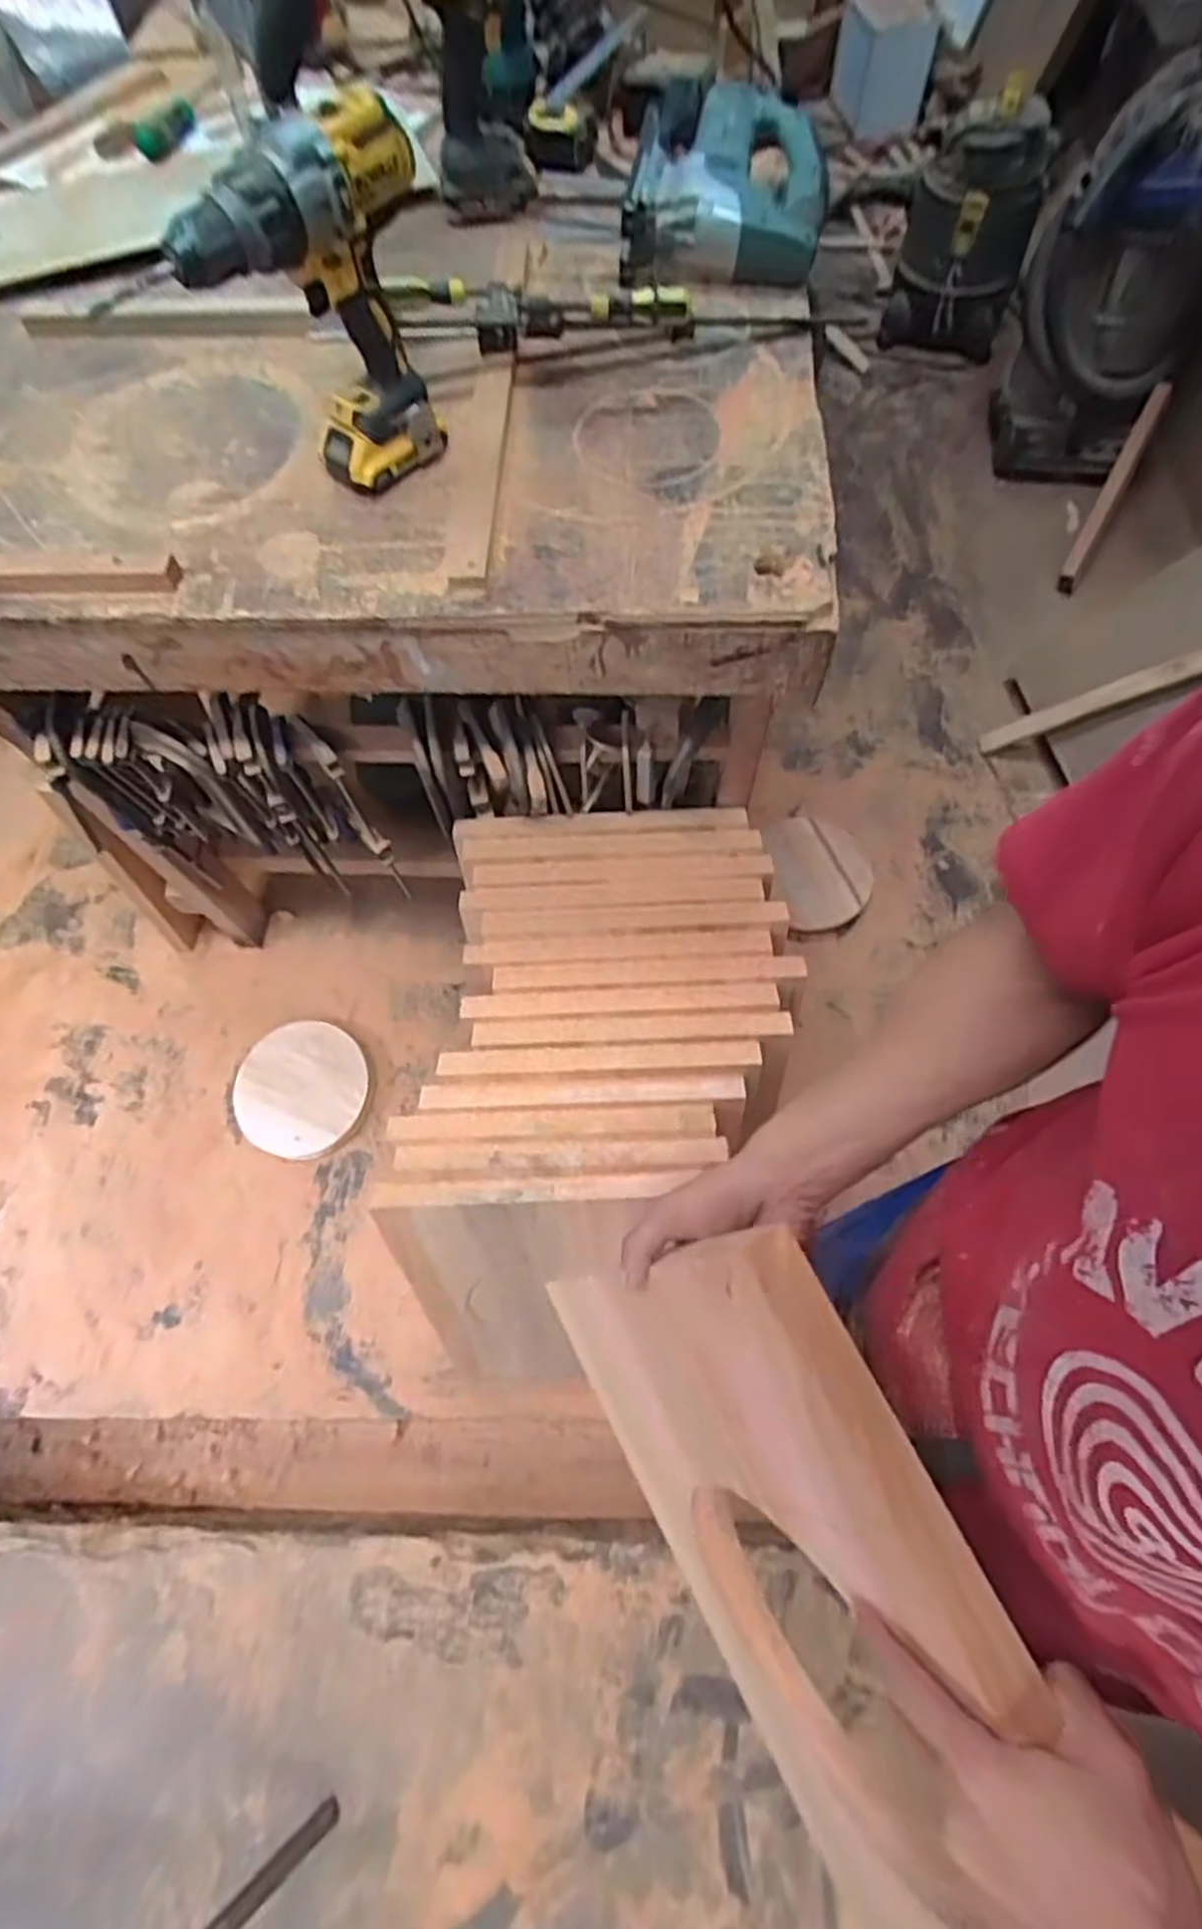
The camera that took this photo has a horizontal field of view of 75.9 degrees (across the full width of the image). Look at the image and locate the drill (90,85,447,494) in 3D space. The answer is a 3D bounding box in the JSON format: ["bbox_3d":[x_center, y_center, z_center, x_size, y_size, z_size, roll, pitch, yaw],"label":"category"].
[{"bbox_3d":[-0.244,-0.538,0.668,0.248,0.240,0.076,-35,70,-12],"label":"drill"}]

